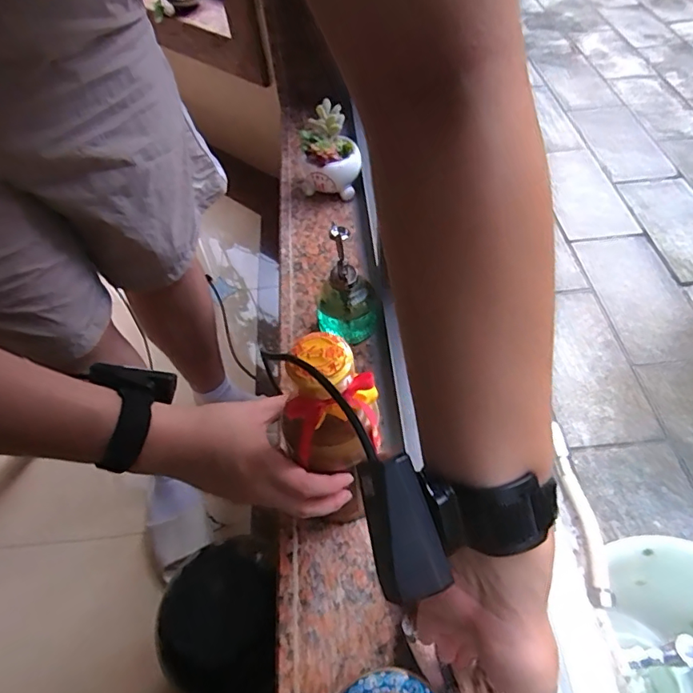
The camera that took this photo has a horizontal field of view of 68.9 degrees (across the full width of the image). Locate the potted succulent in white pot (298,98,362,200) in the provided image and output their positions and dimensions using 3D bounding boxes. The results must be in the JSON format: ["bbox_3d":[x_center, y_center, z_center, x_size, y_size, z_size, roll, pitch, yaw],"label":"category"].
[{"bbox_3d":[-0.031,-0.301,0.802,0.090,0.118,0.092,-26,55,-15],"label":"potted succulent in white pot"}]

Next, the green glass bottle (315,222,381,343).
[{"bbox_3d":[-0.002,-0.074,0.617,0.078,0.162,0.060,-3,53,3],"label":"green glass bottle"}]

